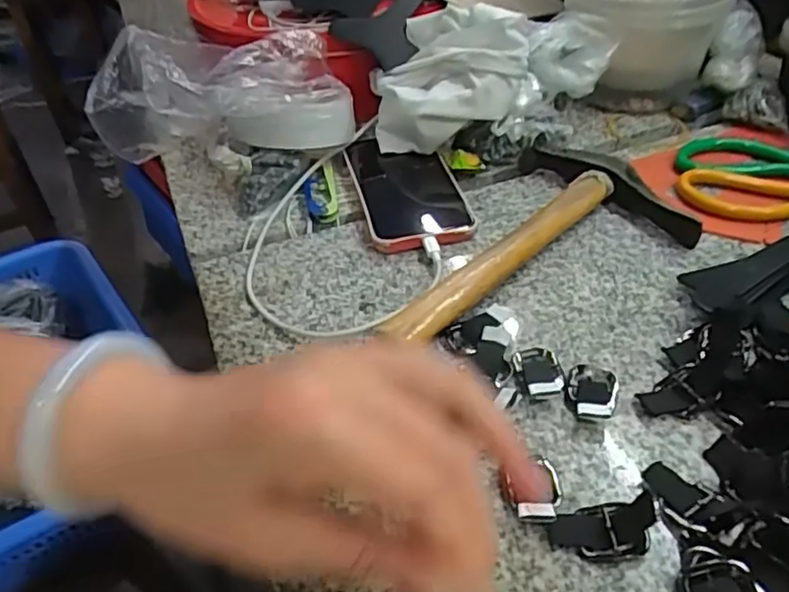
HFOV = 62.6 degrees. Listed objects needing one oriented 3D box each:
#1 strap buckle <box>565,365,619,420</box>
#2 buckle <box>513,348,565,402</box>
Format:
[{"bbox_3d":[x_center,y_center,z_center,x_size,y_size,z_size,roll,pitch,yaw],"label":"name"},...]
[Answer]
[{"bbox_3d":[0.103,0.049,0.338,0.025,0.012,0.038,12,44,19],"label":"strap buckle"},{"bbox_3d":[0.078,0.042,0.352,0.024,0.008,0.037,-5,42,1],"label":"buckle"}]

